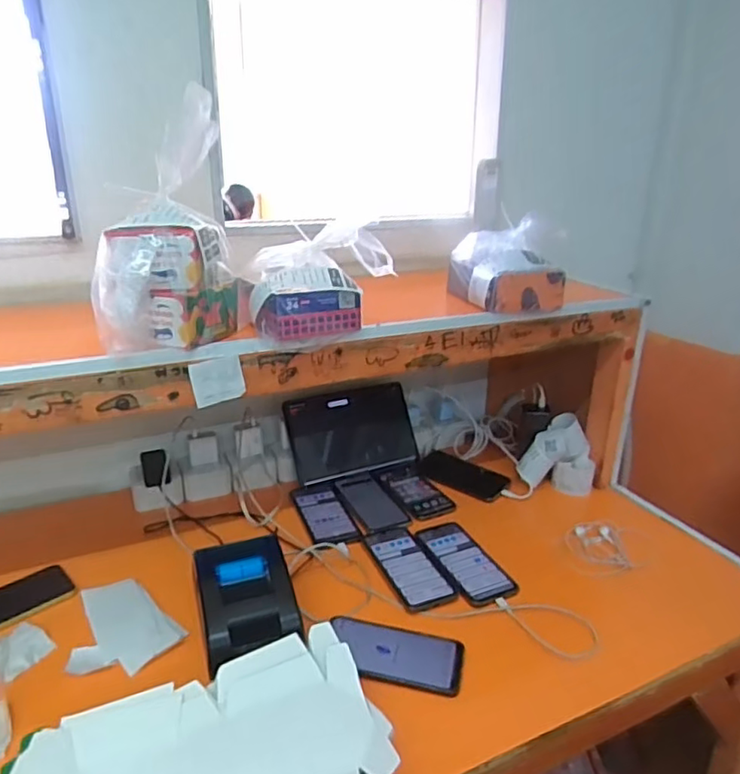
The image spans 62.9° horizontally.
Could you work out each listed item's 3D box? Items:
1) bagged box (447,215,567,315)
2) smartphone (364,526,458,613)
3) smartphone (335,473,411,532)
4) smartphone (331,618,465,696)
[{"bbox_3d":[0.206,-0.186,0.938,0.116,0.100,0.173,-5,23,-15],"label":"bagged box"},{"bbox_3d":[0.056,0.261,0.884,0.080,0.015,0.168,-8,24,-22],"label":"smartphone"},{"bbox_3d":[0.003,0.197,1.040,0.080,0.006,0.171,-8,23,-21],"label":"smartphone"},{"bbox_3d":[0.032,0.317,0.734,0.159,0.016,0.090,6,22,11],"label":"smartphone"}]

